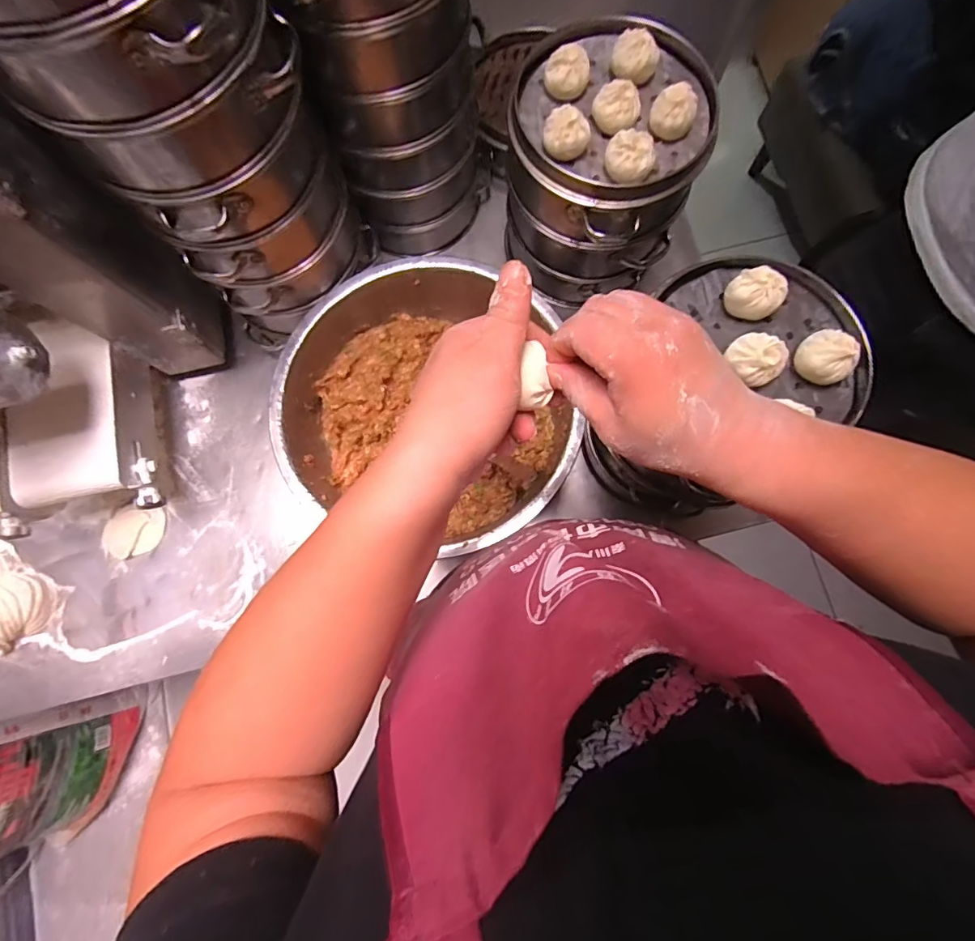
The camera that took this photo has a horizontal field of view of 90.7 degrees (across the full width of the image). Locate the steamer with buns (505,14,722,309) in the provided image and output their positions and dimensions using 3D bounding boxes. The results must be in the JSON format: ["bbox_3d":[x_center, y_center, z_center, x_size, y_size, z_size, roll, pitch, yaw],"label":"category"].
[{"bbox_3d":[0.119,-0.315,0.524,0.193,0.193,0.183,9,80,3],"label":"steamer with buns"}]

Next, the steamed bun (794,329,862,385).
[{"bbox_3d":[0.275,-0.092,0.391,0.035,0.024,0.042,-32,80,-4],"label":"steamed bun"}]

